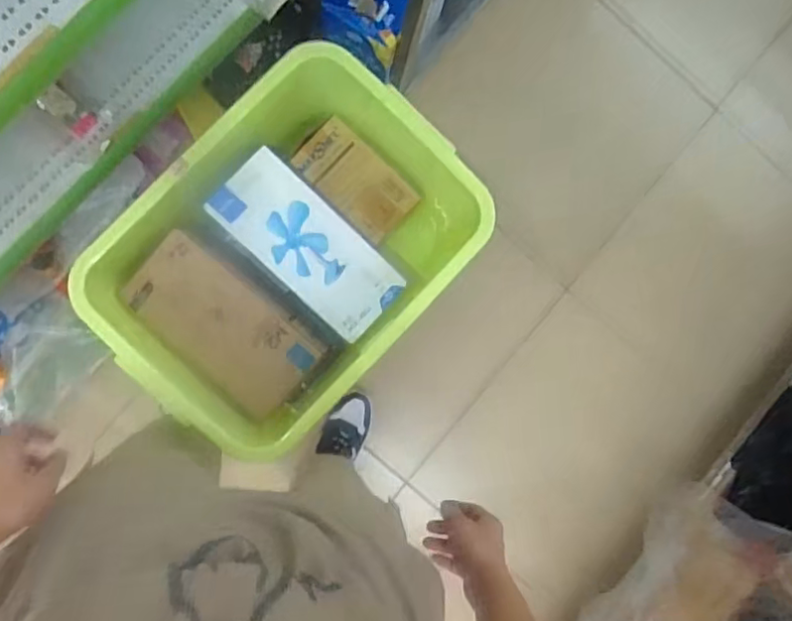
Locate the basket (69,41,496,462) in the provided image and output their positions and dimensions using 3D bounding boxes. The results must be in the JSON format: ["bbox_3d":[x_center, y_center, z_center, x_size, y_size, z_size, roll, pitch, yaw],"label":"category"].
[{"bbox_3d":[-0.157,-0.077,0.937,0.356,0.251,0.498,45,84,-4],"label":"basket"}]

